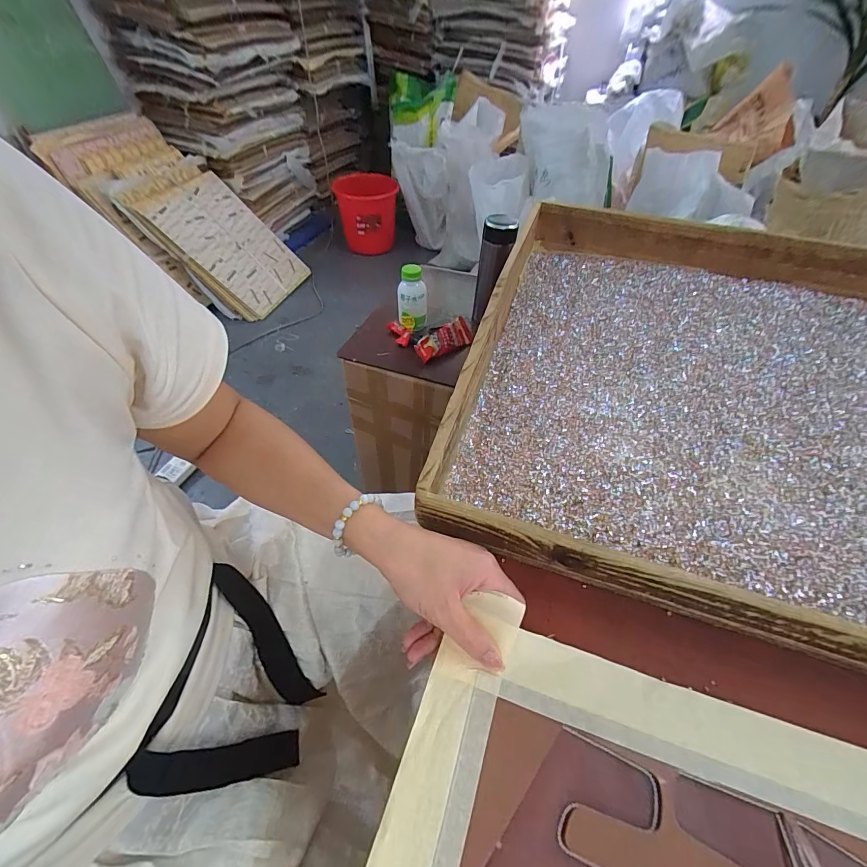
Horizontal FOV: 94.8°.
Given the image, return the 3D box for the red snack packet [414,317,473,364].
[{"bbox_3d":[0.024,-0.193,0.817,0.130,0.039,0.047,-35,59,-28],"label":"red snack packet"}]

